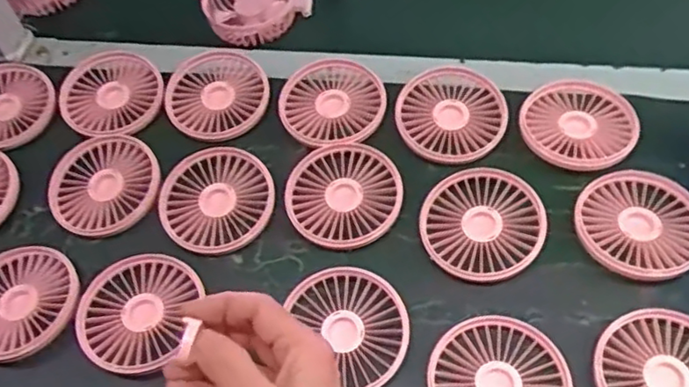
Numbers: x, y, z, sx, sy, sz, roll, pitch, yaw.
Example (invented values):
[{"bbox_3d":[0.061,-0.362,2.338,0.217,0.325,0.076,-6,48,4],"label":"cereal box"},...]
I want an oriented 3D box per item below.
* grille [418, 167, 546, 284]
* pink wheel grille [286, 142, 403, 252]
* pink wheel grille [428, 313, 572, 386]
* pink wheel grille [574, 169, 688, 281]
[{"bbox_3d":[0.102,0.020,0.473,0.084,0.012,0.088,32,64,23],"label":"grille"},{"bbox_3d":[0.001,0.001,0.498,0.084,0.017,0.087,29,63,22],"label":"pink wheel grille"},{"bbox_3d":[0.100,0.122,0.418,0.084,0.011,0.089,-2,56,3],"label":"pink wheel grille"},{"bbox_3d":[0.215,0.020,0.464,0.086,0.014,0.085,-38,61,-19],"label":"pink wheel grille"}]

